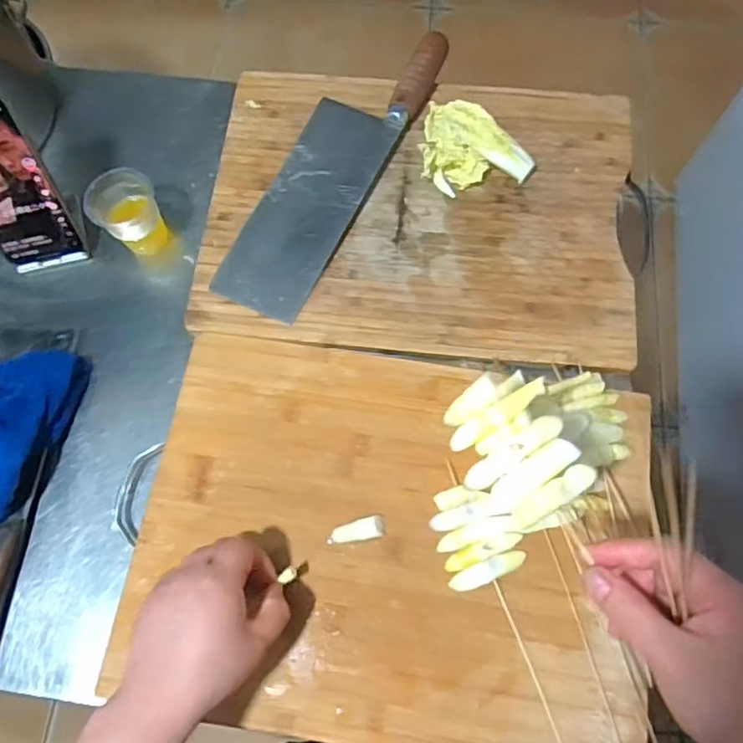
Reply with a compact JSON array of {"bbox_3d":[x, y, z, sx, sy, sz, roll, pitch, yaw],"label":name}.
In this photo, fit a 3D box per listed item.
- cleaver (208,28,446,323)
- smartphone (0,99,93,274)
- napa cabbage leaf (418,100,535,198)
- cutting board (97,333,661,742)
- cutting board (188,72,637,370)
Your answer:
[{"bbox_3d":[-0.035,-0.199,0.563,0.087,0.033,0.317,27,73,9],"label":"cleaver"},{"bbox_3d":[-0.315,-0.156,0.517,0.069,0.156,0.012,-20,44,-6],"label":"smartphone"},{"bbox_3d":[0.096,-0.218,0.569,0.096,0.029,0.090,-7,71,-2],"label":"napa cabbage leaf"},{"bbox_3d":[0.015,0.126,0.459,0.385,0.012,0.286,9,71,3],"label":"cutting board"},{"bbox_3d":[0.043,-0.155,0.555,0.389,0.013,0.283,6,71,3],"label":"cutting board"}]

